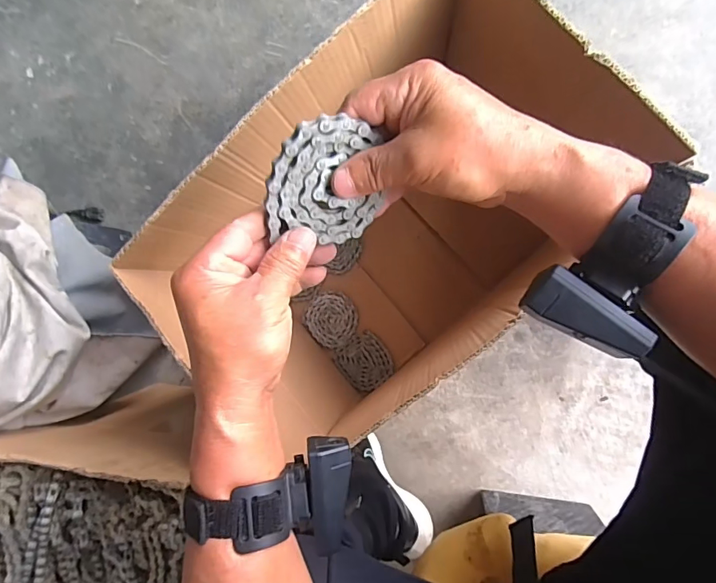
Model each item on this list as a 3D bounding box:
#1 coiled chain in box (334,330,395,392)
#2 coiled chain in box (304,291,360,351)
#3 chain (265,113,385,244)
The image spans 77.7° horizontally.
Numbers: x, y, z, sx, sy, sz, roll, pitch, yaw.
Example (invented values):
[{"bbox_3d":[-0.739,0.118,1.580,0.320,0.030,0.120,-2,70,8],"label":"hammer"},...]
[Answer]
[{"bbox_3d":[0.013,0.128,0.791,0.087,0.014,0.087,-34,86,8],"label":"coiled chain in box"},{"bbox_3d":[-0.048,0.049,0.802,0.092,0.015,0.100,0,91,9],"label":"coiled chain in box"},{"bbox_3d":[-0.020,-0.068,0.284,0.076,0.006,0.083,-8,131,-24],"label":"chain"}]

